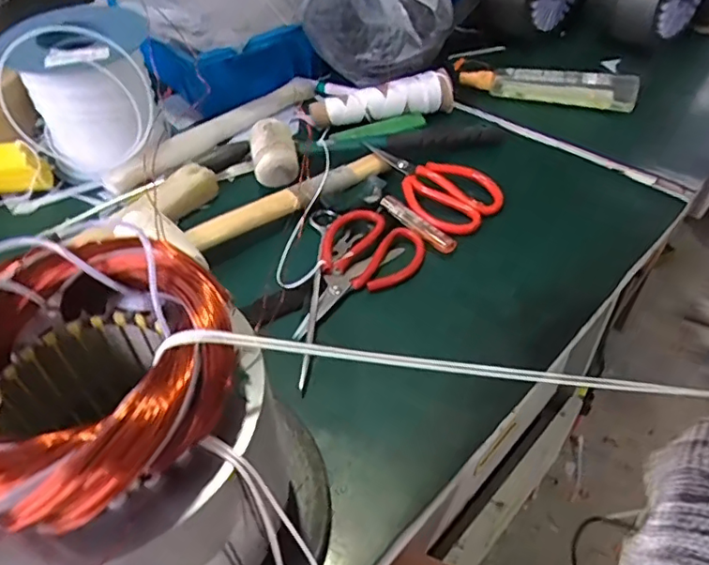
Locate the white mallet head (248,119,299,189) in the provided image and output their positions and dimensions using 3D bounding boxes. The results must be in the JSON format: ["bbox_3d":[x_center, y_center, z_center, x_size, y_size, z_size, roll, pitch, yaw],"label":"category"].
[{"bbox_3d":[-0.090,-0.144,0.627,0.050,0.047,0.065,-12,45,-9],"label":"white mallet head"}]

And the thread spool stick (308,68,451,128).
[{"bbox_3d":[0.035,-0.230,0.705,0.171,0.037,0.042,-14,45,-11],"label":"thread spool stick"}]

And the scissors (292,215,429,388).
[{"bbox_3d":[-0.014,-0.001,0.514,0.086,0.020,0.187,36,56,18],"label":"scissors"}]

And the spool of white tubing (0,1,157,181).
[{"bbox_3d":[-0.294,-0.206,0.639,0.136,0.160,0.126,-2,44,1],"label":"spool of white tubing"}]

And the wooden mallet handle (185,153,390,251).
[{"bbox_3d":[-0.062,-0.088,0.584,0.225,0.018,0.029,-30,50,-25],"label":"wooden mallet handle"}]

